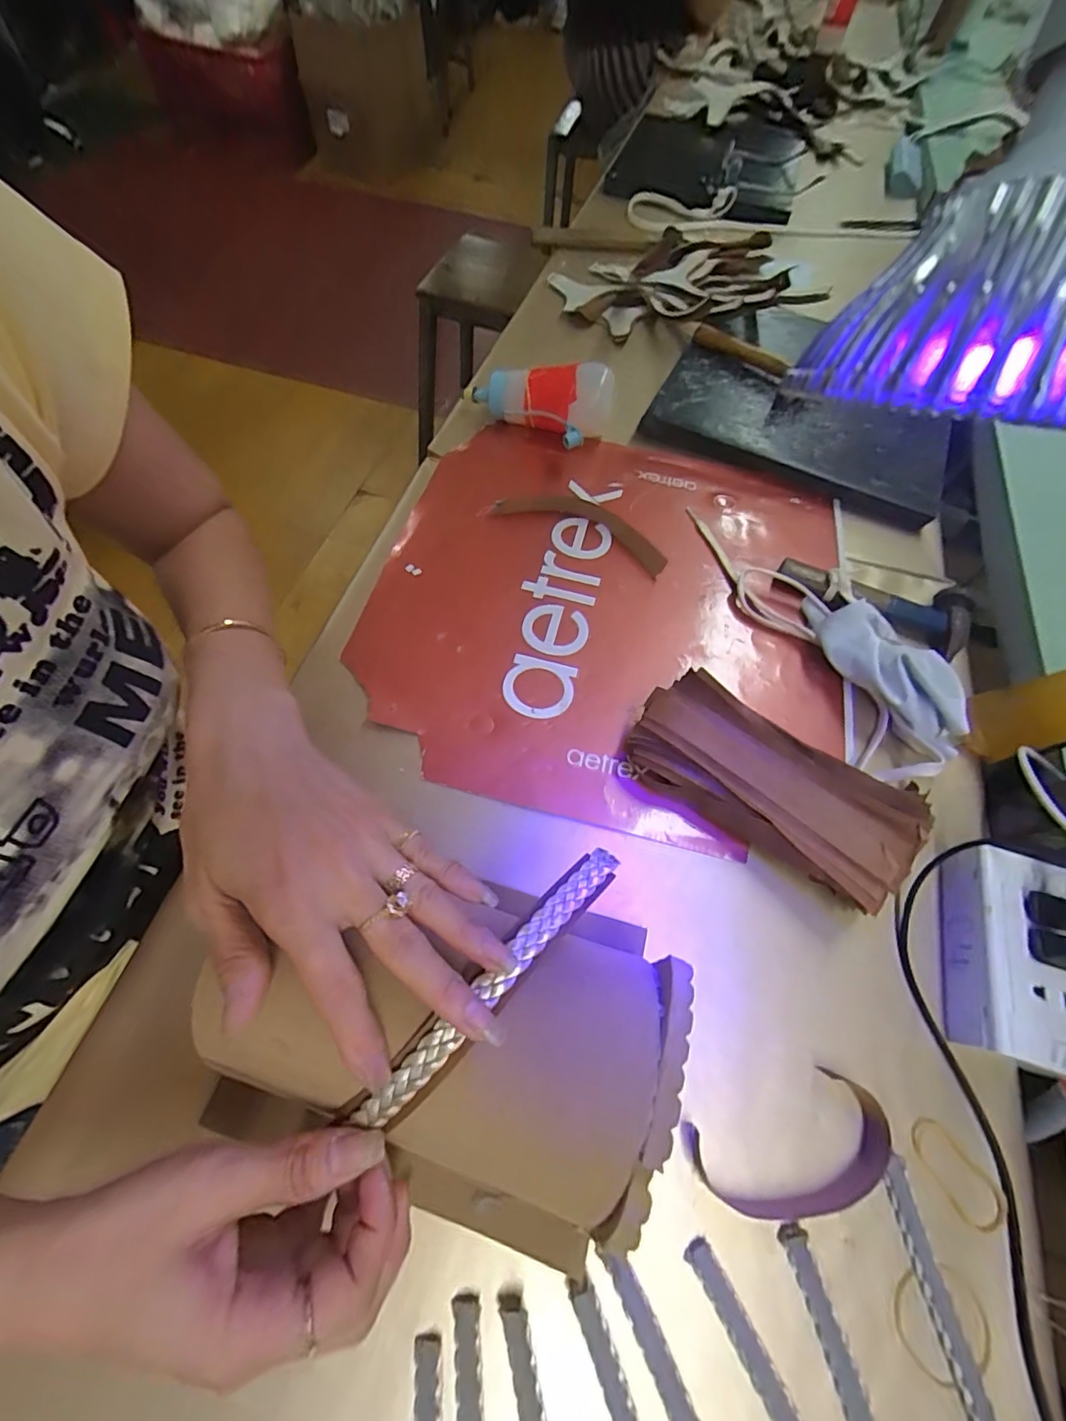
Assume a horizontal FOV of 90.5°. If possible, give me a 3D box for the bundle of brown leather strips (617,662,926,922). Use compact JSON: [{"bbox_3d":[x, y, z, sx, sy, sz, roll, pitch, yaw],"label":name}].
[{"bbox_3d":[0.158,0.051,0.361,0.187,0.046,0.077,33,65,14],"label":"bundle of brown leather strips"}]

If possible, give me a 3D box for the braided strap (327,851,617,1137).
[{"bbox_3d":[-0.014,0.116,0.230,0.018,0.030,0.152,42,66,17],"label":"braided strap"}]

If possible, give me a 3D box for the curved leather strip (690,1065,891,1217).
[{"bbox_3d":[0.141,0.238,0.286,0.103,0.018,0.050,-16,64,-12],"label":"curved leather strip"}]

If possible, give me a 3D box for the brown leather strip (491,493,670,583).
[{"bbox_3d":[0.049,-0.175,0.499,0.165,0.015,0.049,24,63,9],"label":"brown leather strip"}]

